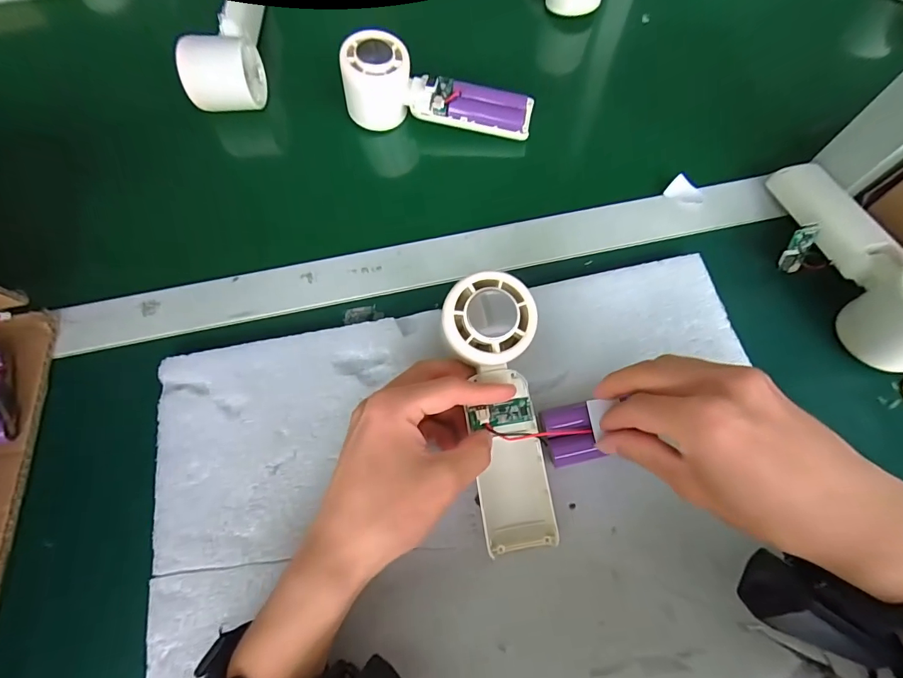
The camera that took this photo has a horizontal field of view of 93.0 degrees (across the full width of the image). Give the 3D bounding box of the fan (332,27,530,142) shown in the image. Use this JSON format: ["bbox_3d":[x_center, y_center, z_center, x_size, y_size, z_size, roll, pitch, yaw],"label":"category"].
[{"bbox_3d":[-0.011,-0.213,0.374,0.164,0.066,0.047,7,70,3],"label":"fan"}]

